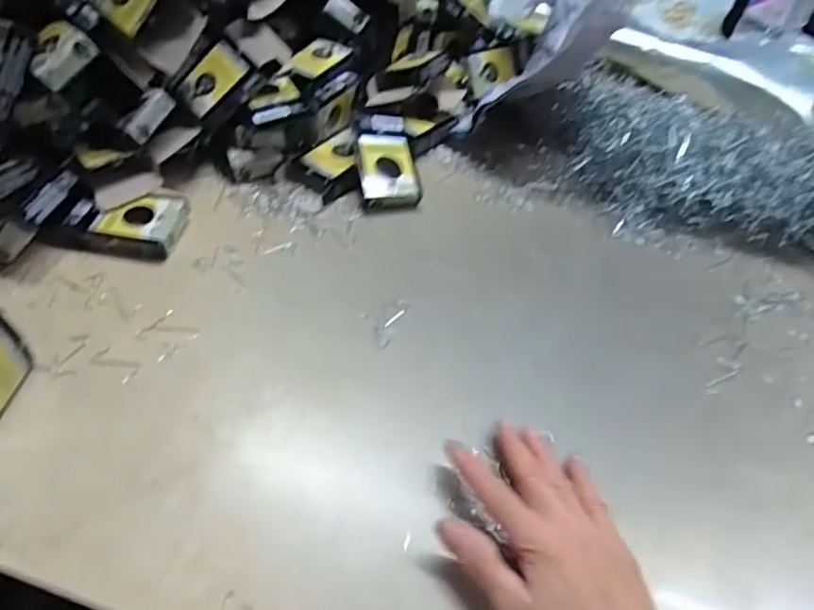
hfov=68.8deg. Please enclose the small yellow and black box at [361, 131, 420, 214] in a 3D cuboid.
[{"bbox_3d":[-0.018,-0.125,0.552,0.053,0.017,0.072,-6,80,-19],"label":"small yellow and black box"}]

